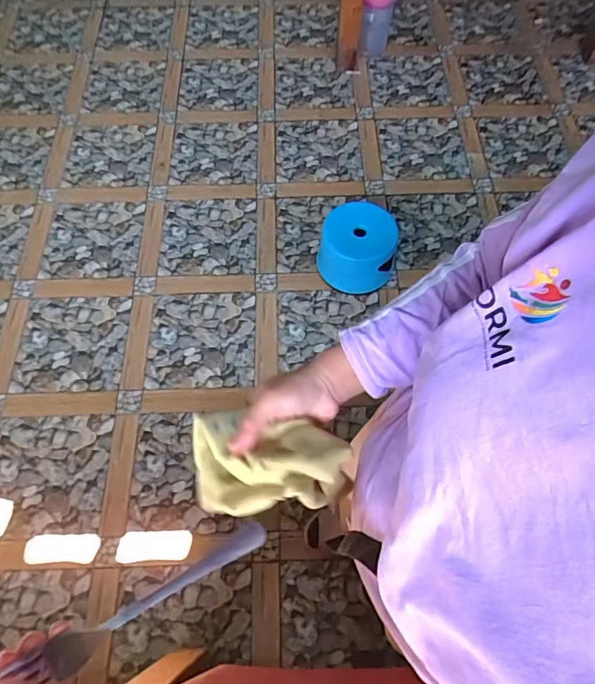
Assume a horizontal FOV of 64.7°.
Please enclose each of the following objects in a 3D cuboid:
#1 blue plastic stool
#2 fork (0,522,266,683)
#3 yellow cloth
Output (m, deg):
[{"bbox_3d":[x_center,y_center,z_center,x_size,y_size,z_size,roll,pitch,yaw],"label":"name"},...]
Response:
[{"bbox_3d":[0.194,-0.313,1.545,0.239,0.177,0.247,0,65,1],"label":"blue plastic stool"},{"bbox_3d":[-0.098,0.165,0.291,0.177,0.011,0.019,-25,67,-23],"label":"fork"},{"bbox_3d":[-0.024,0.096,0.376,0.125,0.038,0.076,5,65,3],"label":"yellow cloth"}]

